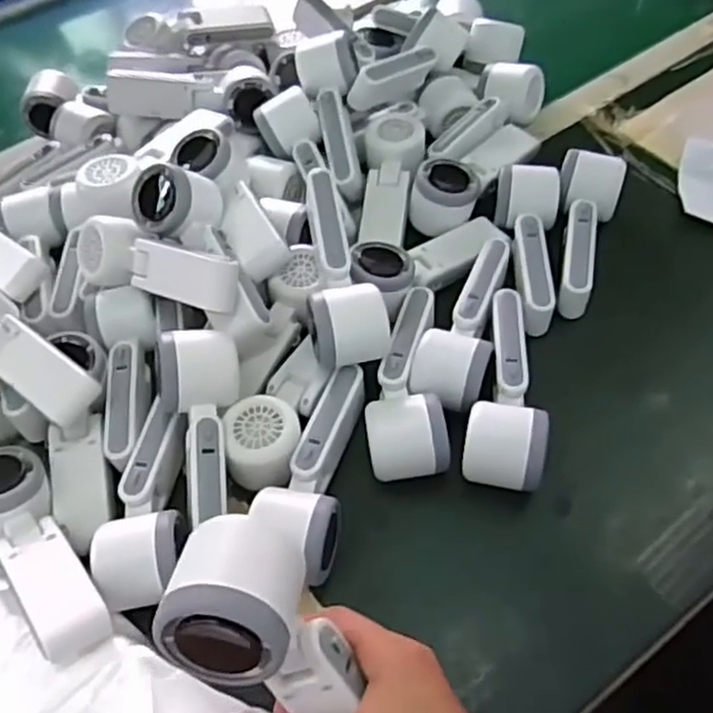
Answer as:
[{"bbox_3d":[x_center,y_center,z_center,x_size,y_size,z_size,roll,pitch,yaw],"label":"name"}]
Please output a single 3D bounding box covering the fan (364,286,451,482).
[{"bbox_3d":[0.036,0.017,0.552,0.056,0.046,0.159,-3,54,3],"label":"fan"}]

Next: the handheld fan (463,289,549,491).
[{"bbox_3d":[0.117,0.020,0.546,0.054,0.050,0.168,8,55,11],"label":"handheld fan"}]

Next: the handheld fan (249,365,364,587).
[{"bbox_3d":[-0.028,0.083,0.511,0.061,0.056,0.146,12,56,14],"label":"handheld fan"}]

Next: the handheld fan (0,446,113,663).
[{"bbox_3d":[-0.208,0.122,0.472,0.170,0.041,0.060,37,65,27],"label":"handheld fan"}]

